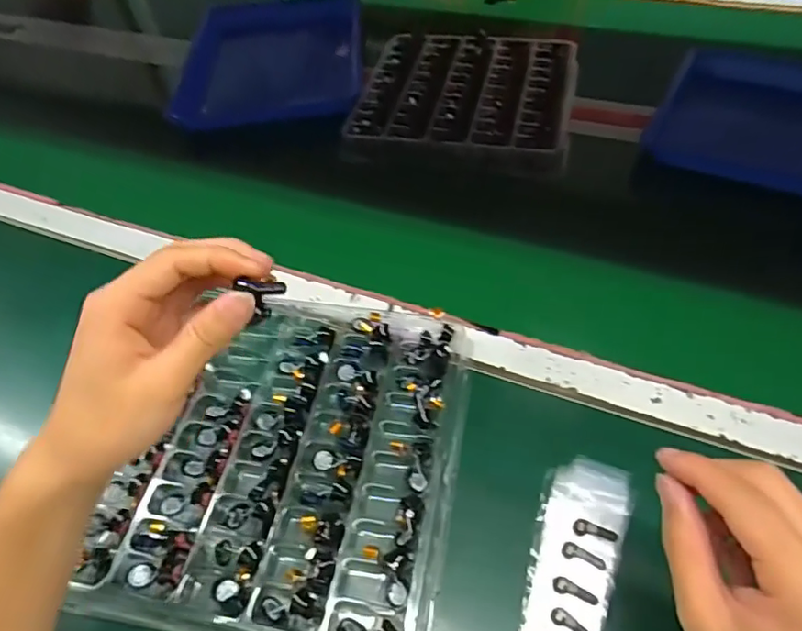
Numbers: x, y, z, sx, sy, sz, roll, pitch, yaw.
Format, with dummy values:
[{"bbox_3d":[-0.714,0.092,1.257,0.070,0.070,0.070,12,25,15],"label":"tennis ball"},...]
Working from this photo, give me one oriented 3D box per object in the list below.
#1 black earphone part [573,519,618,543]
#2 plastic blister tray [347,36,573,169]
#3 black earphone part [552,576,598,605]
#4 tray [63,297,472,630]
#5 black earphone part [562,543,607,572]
[{"bbox_3d":[0.125,0.139,0.357,0.027,0.007,0.009,10,51,12],"label":"black earphone part"},{"bbox_3d":[0.084,-0.277,0.689,0.250,0.040,0.243,8,53,11],"label":"plastic blister tray"},{"bbox_3d":[0.108,0.169,0.339,0.027,0.004,0.010,14,53,15],"label":"black earphone part"},{"bbox_3d":[-0.074,0.096,0.406,0.224,0.025,0.255,7,53,10],"label":"tray"},{"bbox_3d":[0.115,0.153,0.349,0.027,0.004,0.009,24,56,22],"label":"black earphone part"}]

